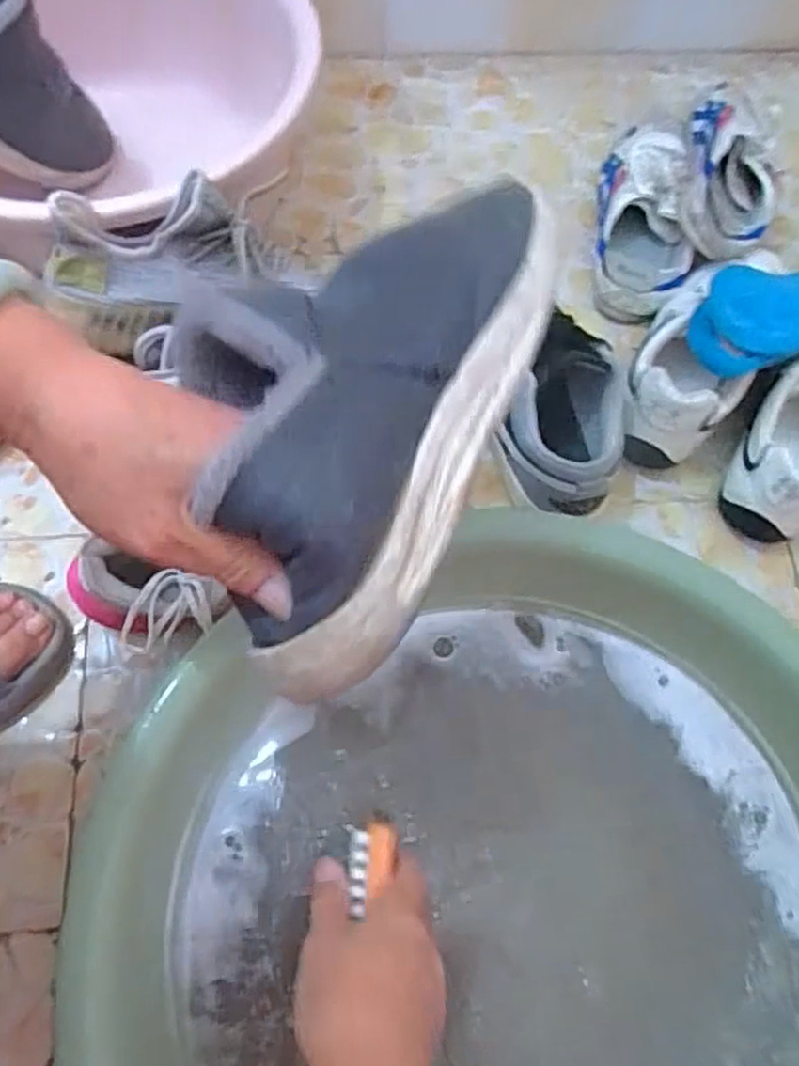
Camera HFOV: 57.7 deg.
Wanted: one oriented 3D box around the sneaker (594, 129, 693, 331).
[{"bbox_3d":[0.246,-0.326,0.746,0.091,0.070,0.227,7,67,0],"label":"sneaker"}]

